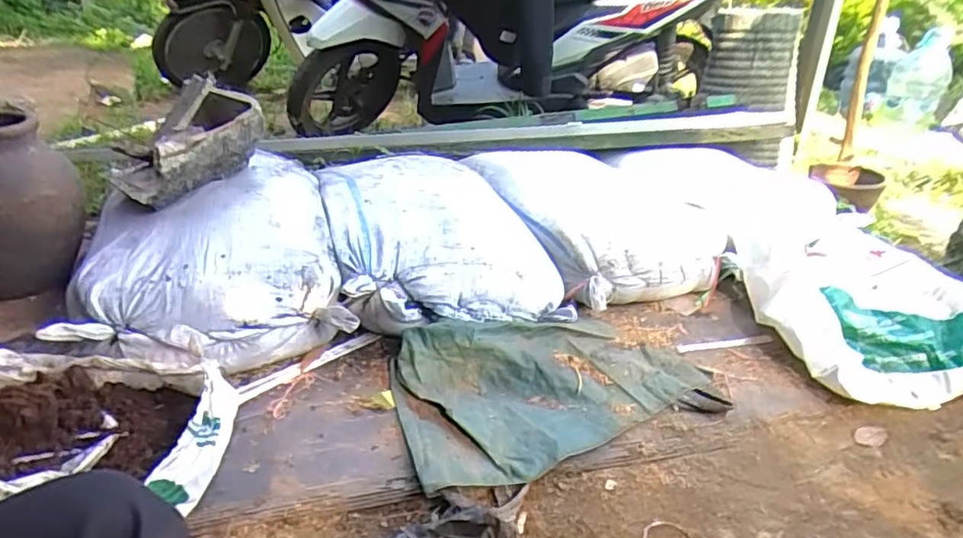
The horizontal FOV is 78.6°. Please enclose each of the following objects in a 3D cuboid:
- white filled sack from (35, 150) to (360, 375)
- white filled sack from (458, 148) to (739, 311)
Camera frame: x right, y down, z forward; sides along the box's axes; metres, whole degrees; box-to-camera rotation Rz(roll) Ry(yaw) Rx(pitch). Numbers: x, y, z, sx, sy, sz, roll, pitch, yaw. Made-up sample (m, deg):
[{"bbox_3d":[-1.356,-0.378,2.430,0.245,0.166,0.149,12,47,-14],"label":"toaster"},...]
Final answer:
[{"bbox_3d":[-0.468,-0.007,1.018,0.423,0.244,0.401,-9,32,-23],"label":"white filled sack"},{"bbox_3d":[0.347,-0.128,1.432,0.617,0.193,0.550,-6,30,-18],"label":"white filled sack"}]

